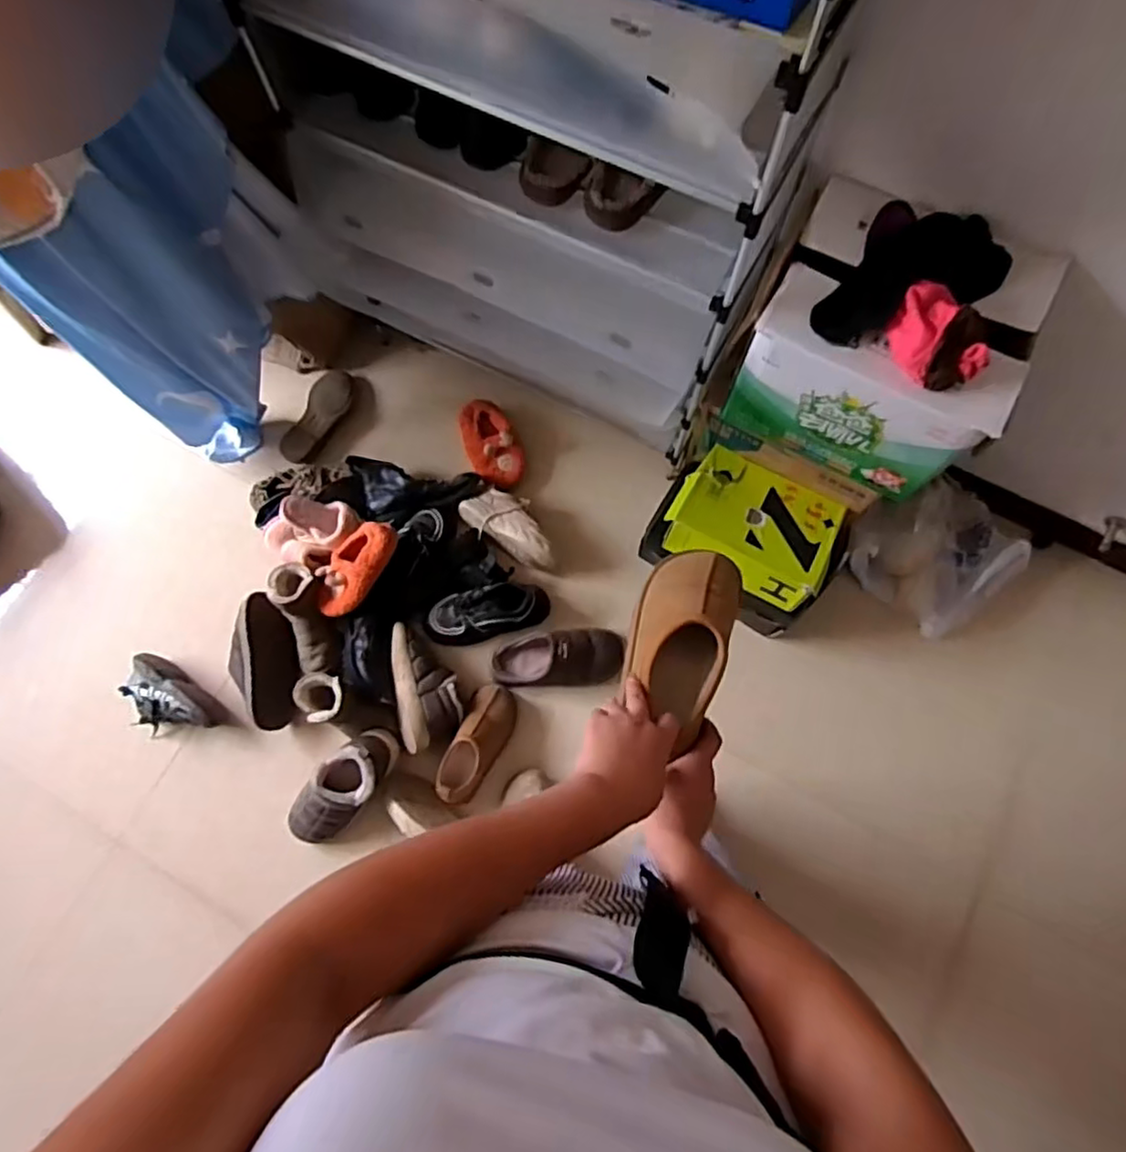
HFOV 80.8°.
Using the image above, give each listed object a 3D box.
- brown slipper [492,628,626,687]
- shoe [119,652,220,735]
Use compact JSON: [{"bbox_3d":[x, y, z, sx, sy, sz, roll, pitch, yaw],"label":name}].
[{"bbox_3d":[-0.021,0.180,1.424,0.288,0.088,0.119,-2,75,1],"label":"brown slipper"},{"bbox_3d":[-0.850,0.279,1.429,0.224,0.083,0.142,32,78,10],"label":"shoe"}]

